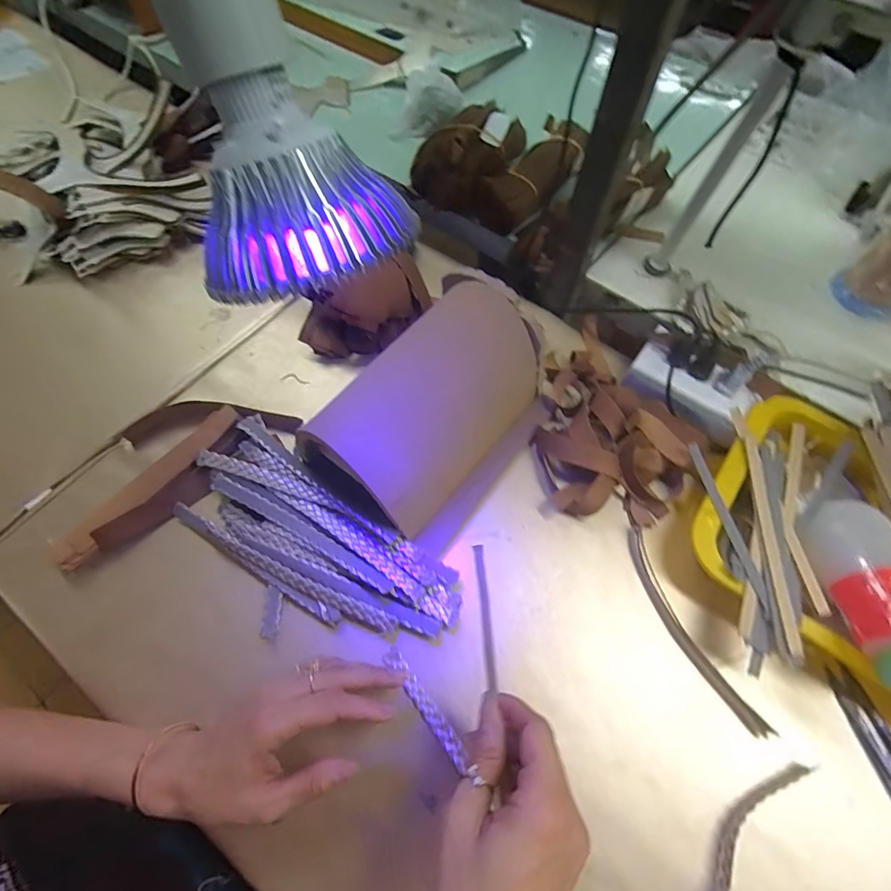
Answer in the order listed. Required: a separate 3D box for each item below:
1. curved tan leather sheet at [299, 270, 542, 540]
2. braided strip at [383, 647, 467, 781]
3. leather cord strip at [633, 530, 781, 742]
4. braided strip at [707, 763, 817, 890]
[{"bbox_3d":[-0.011,-0.029,0.388,0.105,0.107,0.203,35,68,15],"label":"curved tan leather sheet"},{"bbox_3d":[-0.014,0.191,0.338,0.013,0.005,0.094,-34,66,-17],"label":"braided strip"},{"bbox_3d":[0.191,0.146,0.371,0.022,0.009,0.166,-23,66,-12],"label":"leather cord strip"},{"bbox_3d":[0.190,0.269,0.309,0.165,0.011,0.023,-33,68,-16],"label":"braided strip"}]

